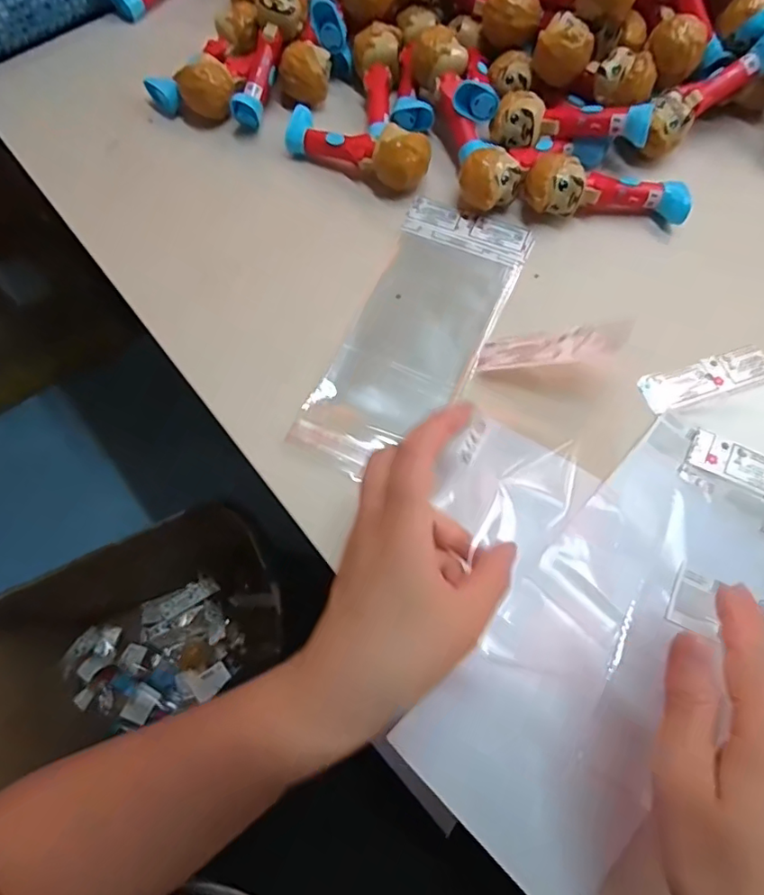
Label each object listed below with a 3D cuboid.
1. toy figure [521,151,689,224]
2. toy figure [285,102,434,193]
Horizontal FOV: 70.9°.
[{"bbox_3d":[0.178,-0.202,0.426,0.125,0.040,0.039,5,68,3],"label":"toy figure"},{"bbox_3d":[-0.020,-0.253,0.452,0.128,0.043,0.045,29,72,12],"label":"toy figure"}]

